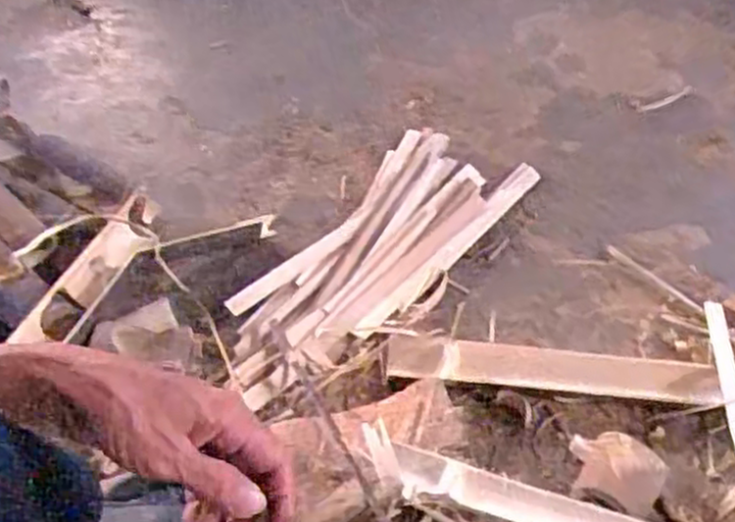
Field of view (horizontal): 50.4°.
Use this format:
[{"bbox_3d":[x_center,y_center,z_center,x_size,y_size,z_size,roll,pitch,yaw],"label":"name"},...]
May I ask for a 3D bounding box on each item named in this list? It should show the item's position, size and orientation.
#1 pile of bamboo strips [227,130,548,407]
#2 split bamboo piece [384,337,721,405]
[{"bbox_3d":[0.008,-0.018,1.033,0.201,0.042,0.526,29,53,23],"label":"pile of bamboo strips"},{"bbox_3d":[0.207,0.121,0.887,0.368,0.014,0.058,6,54,3],"label":"split bamboo piece"}]

